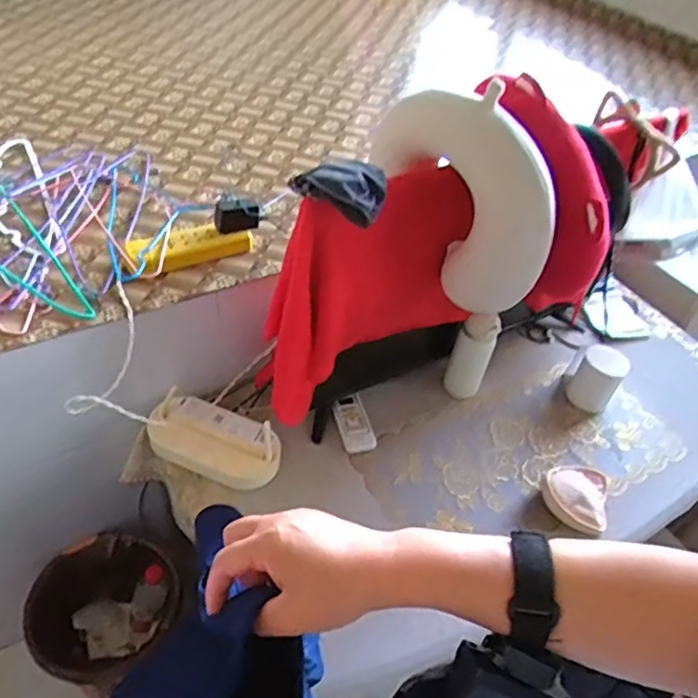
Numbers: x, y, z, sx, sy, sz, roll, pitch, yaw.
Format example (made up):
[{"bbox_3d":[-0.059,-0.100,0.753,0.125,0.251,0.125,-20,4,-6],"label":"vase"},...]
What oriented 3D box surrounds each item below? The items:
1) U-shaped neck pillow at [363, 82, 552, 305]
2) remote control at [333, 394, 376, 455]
[{"bbox_3d":[0.167,-0.210,0.951,0.079,0.338,0.298,-32,57,-33],"label":"U-shaped neck pillow"},{"bbox_3d":[0.008,0.130,1.107,0.054,0.027,0.112,-10,47,-17],"label":"remote control"}]

